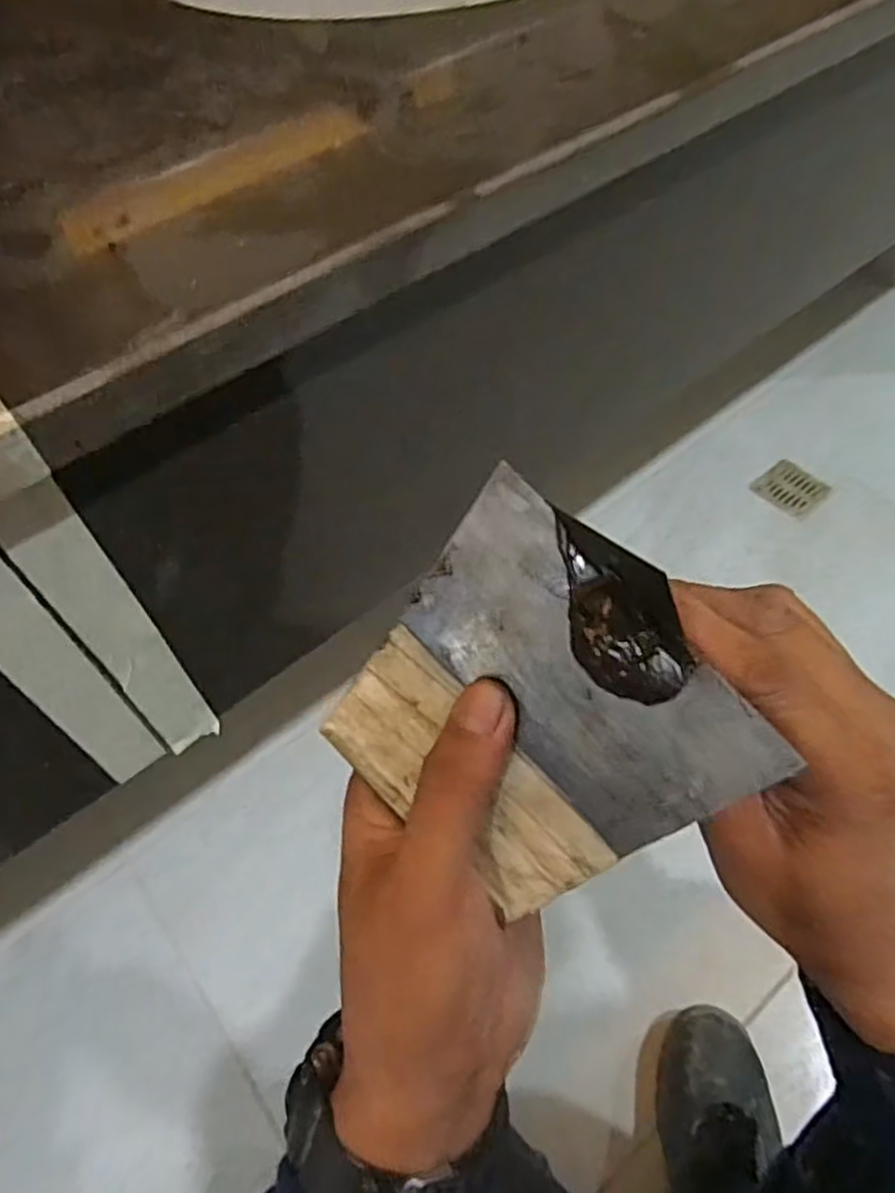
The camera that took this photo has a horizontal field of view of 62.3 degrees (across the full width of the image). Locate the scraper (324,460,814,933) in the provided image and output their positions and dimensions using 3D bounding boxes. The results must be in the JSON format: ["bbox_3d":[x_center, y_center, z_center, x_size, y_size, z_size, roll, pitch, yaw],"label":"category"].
[{"bbox_3d":[0.027,0.035,0.210,0.104,0.011,0.100,40,107,9],"label":"scraper"}]

